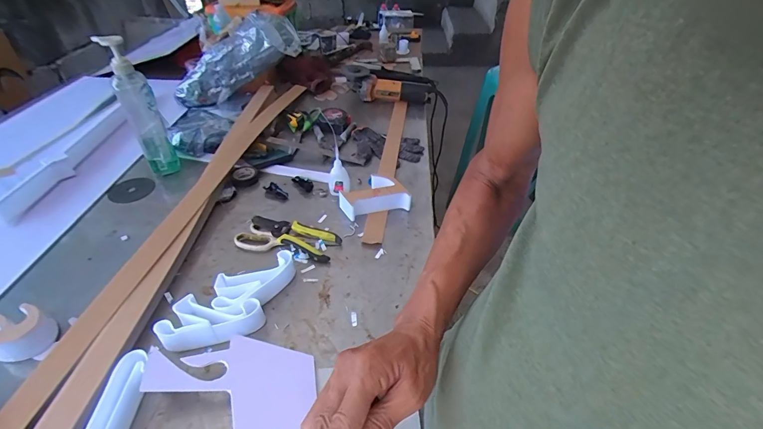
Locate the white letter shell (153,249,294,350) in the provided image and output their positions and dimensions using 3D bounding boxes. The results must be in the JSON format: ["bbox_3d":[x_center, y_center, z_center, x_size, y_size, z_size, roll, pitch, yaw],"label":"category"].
[{"bbox_3d":[-0.221,0.134,0.556,0.201,0.041,0.097,-20,45,-23],"label":"white letter shell"}]

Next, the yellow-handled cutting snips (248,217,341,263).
[{"bbox_3d":[-0.164,0.037,0.688,0.170,0.023,0.063,19,43,19],"label":"yellow-handled cutting snips"}]

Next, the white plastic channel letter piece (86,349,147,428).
[{"bbox_3d":[-0.312,0.231,0.438,0.034,0.041,0.124,3,40,2],"label":"white plastic channel letter piece"}]

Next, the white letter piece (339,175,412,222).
[{"bbox_3d":[-0.018,-0.038,0.763,0.138,0.046,0.083,-11,42,-14],"label":"white letter piece"}]

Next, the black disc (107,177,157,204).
[{"bbox_3d":[-0.548,-0.054,0.807,0.075,0.006,0.089,31,48,21],"label":"black disc"}]

